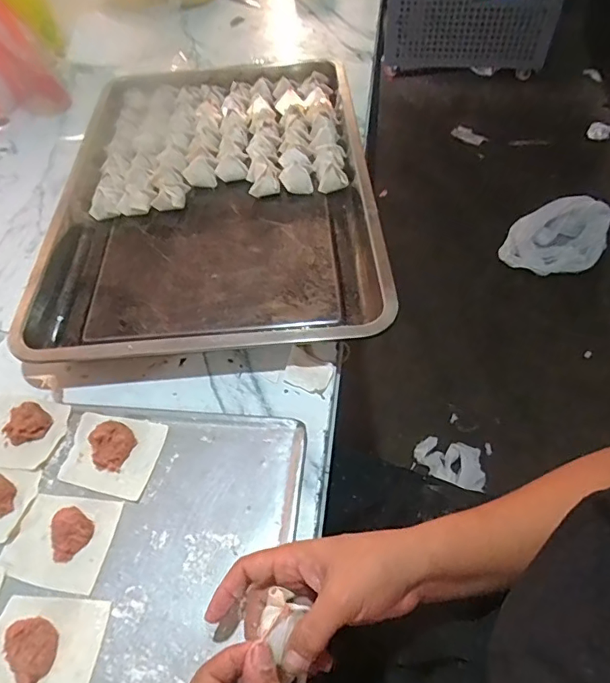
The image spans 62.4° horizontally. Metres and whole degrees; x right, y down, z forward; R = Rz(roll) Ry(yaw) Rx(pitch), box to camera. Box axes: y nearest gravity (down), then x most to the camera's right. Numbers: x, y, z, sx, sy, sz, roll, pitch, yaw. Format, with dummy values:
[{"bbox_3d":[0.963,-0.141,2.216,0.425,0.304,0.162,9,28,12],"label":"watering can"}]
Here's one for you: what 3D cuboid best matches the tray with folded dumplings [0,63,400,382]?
[{"bbox_3d":[-0.123,-0.221,0.674,0.398,0.048,0.587,-5,54,2],"label":"tray with folded dumplings"}]

